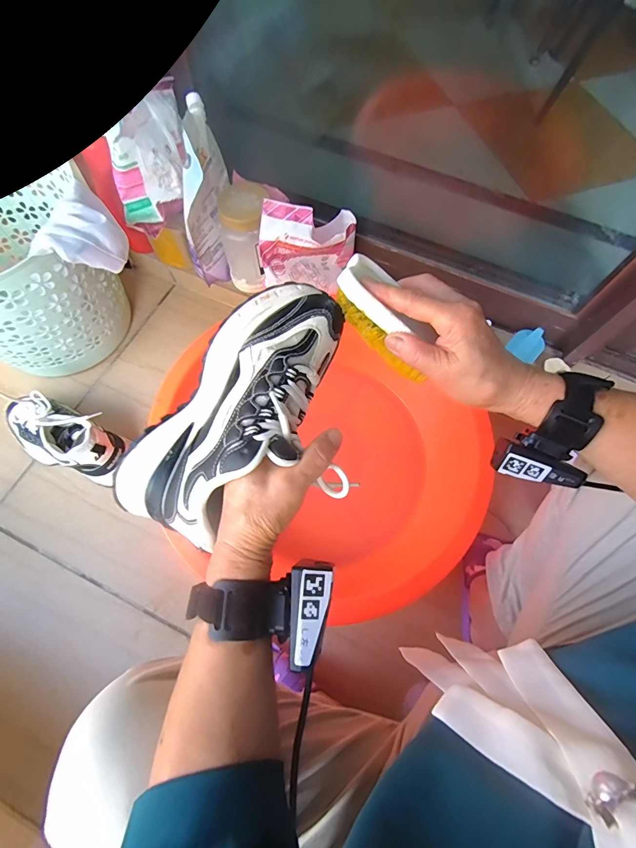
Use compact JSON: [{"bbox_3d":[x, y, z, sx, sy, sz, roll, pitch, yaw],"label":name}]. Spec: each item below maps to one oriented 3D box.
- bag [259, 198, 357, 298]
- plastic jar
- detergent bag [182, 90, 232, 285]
[{"bbox_3d":[-0.015,-0.321,0.684,0.193,0.146,0.126,-39,74,-16],"label":"bag"},{"bbox_3d":[-0.137,-0.354,0.715,0.083,0.162,0.101,6,68,0],"label":"plastic jar"},{"bbox_3d":[-0.200,-0.407,0.682,0.059,0.239,0.178,7,68,1],"label":"detergent bag"}]

